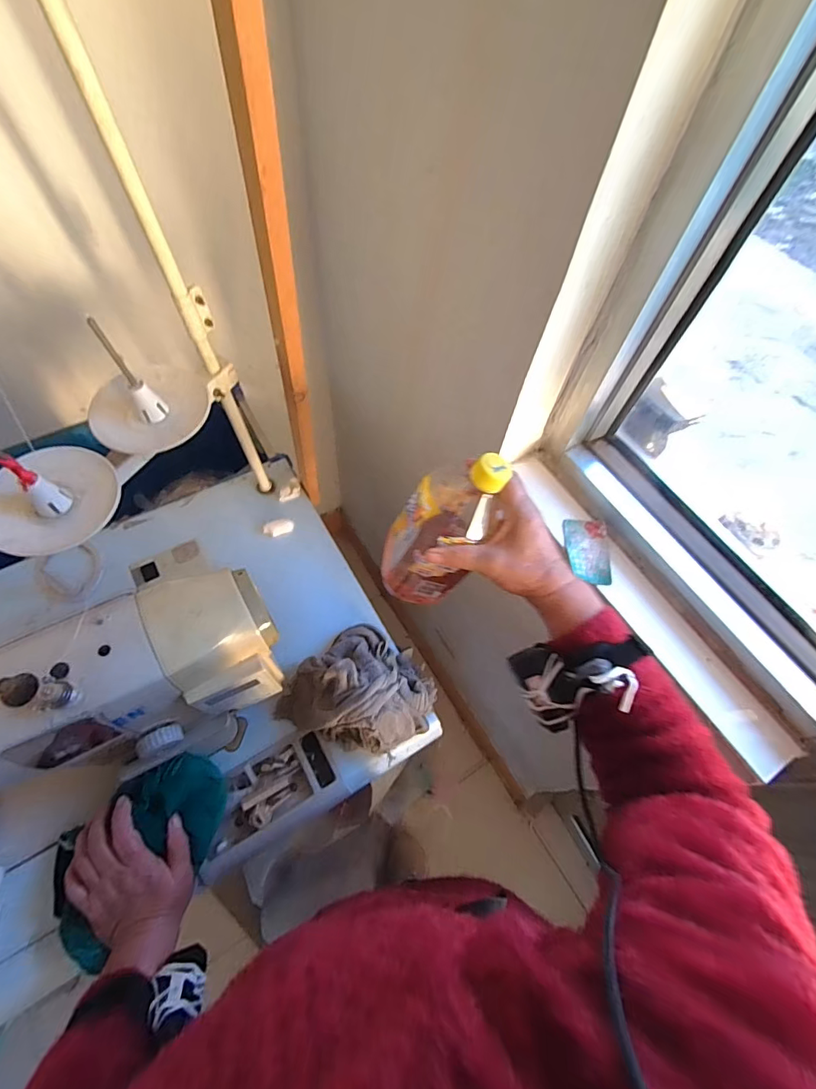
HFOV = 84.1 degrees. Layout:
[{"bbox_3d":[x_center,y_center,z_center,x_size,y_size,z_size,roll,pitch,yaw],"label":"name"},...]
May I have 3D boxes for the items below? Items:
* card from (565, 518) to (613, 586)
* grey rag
[{"bbox_3d":[0.223,0.007,0.560,0.052,0.008,0.084,8,62,0],"label":"card"},{"bbox_3d":[-0.058,0.181,0.588,0.184,0.057,0.147,20,62,7],"label":"grey rag"}]

